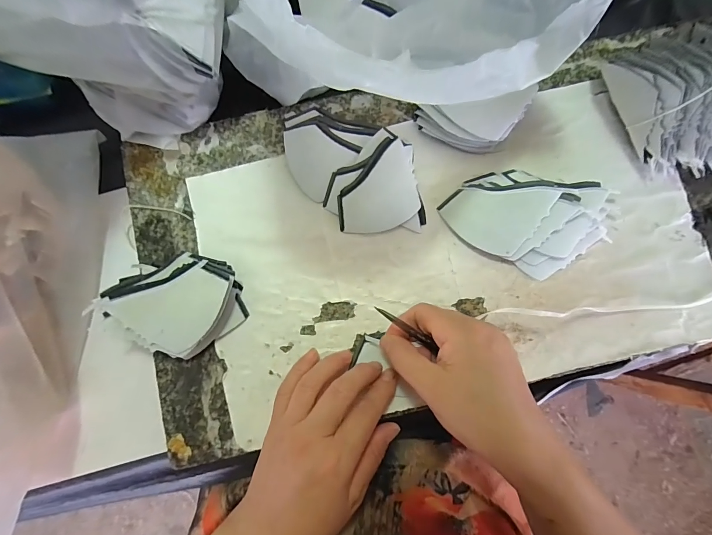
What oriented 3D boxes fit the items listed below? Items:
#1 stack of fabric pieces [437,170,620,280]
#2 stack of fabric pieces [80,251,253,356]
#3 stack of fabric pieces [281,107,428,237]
[{"bbox_3d":[0.155,-0.042,0.300,0.147,0.026,0.085,12,84,1],"label":"stack of fabric pieces"},{"bbox_3d":[-0.151,0.027,0.291,0.106,0.030,0.082,23,84,2],"label":"stack of fabric pieces"},{"bbox_3d":[-0.003,-0.090,0.313,0.122,0.012,0.114,-1,84,0],"label":"stack of fabric pieces"}]

